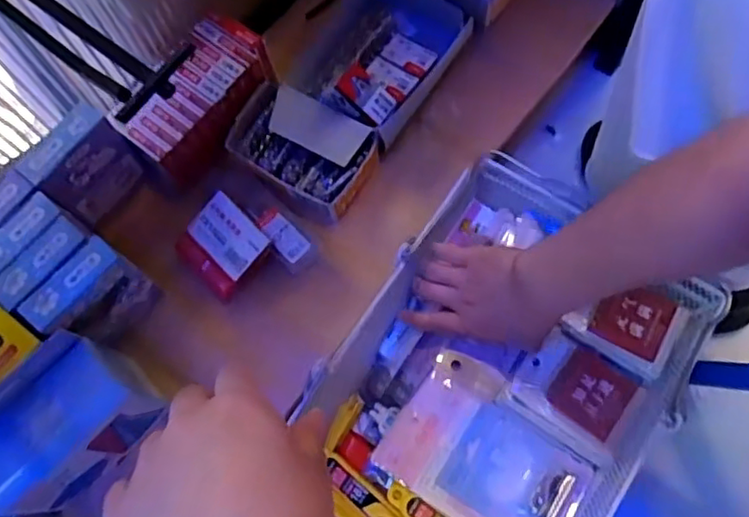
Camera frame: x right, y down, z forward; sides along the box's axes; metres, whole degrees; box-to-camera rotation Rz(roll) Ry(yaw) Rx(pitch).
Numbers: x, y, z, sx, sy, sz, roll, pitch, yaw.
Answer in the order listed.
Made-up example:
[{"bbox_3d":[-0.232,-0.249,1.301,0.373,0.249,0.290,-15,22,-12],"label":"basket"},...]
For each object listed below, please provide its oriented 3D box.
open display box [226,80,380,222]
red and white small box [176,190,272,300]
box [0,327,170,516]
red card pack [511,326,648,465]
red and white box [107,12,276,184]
[{"bbox_3d":[-0.068,-0.105,0.626,0.129,0.055,0.090,34,76,12],"label":"open display box"},{"bbox_3d":[-0.145,-0.013,0.609,0.075,0.017,0.076,40,95,15],"label":"red and white small box"},{"bbox_3d":[-0.249,0.134,0.521,0.080,0.107,0.137,42,78,14],"label":"box"},{"bbox_3d":[0.170,0.110,0.539,0.094,0.023,0.076,33,76,12],"label":"red card pack"},{"bbox_3d":[-0.167,-0.153,0.626,0.089,0.055,0.154,31,76,12],"label":"red and white box"}]

